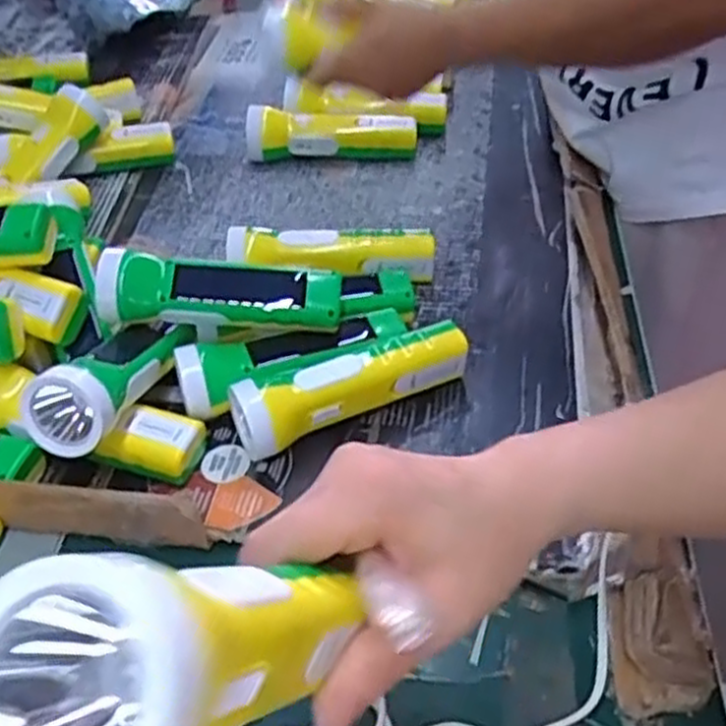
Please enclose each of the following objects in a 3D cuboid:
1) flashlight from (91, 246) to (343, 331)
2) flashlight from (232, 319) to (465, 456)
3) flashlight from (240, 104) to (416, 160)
[{"bbox_3d":[-0.101,-0.055,0.548,0.167,0.046,0.052,-3,45,3],"label":"flashlight"},{"bbox_3d":[-0.009,0.011,0.537,0.166,0.050,0.051,-23,48,-17],"label":"flashlight"},{"bbox_3d":[-0.031,-0.222,0.771,0.167,0.052,0.045,-6,45,0],"label":"flashlight"}]

